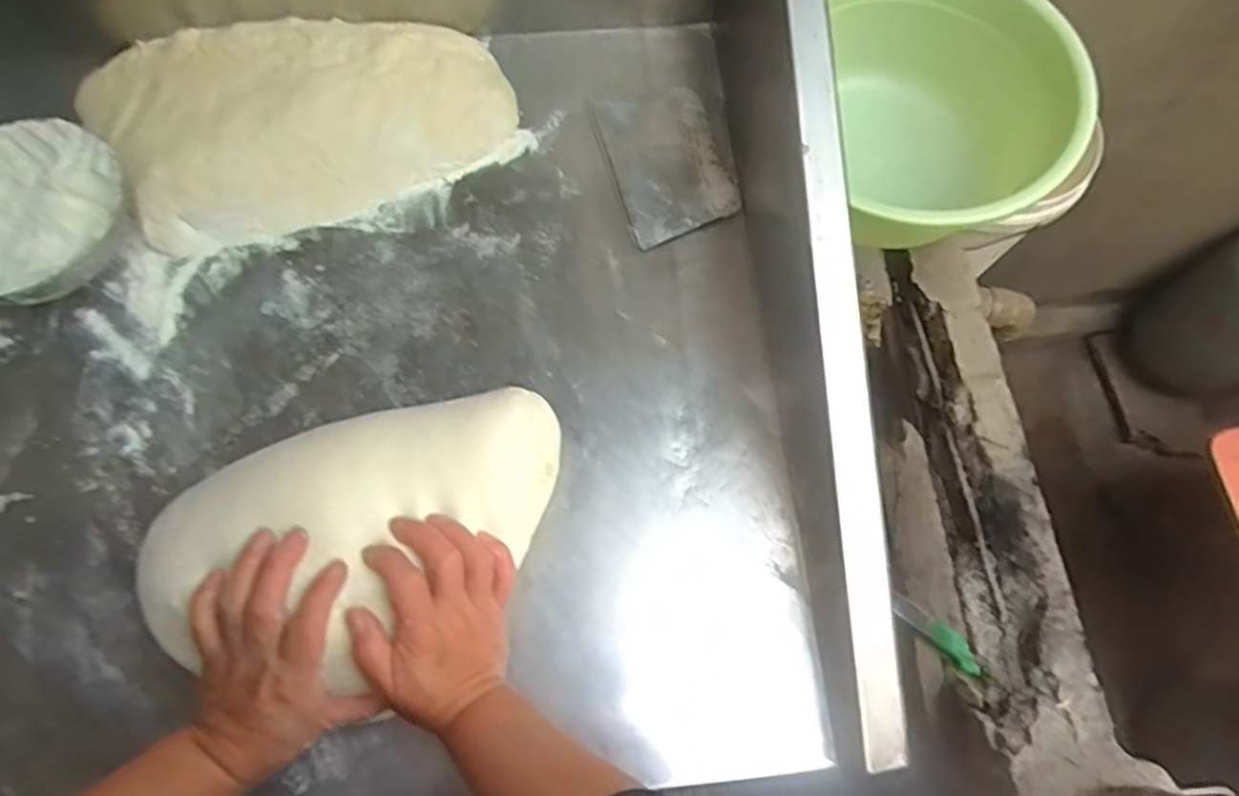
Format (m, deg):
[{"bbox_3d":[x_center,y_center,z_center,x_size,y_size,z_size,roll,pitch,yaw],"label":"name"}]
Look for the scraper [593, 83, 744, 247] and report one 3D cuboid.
[{"bbox_3d":[0.046,-0.230,0.701,0.104,0.012,0.160,-17,73,-1],"label":"scraper"}]

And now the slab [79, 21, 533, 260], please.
[{"bbox_3d":[-0.307,-0.268,0.694,0.409,0.048,0.216,-11,70,-5],"label":"slab"}]

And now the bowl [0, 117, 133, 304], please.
[{"bbox_3d":[-0.536,-0.156,0.648,0.186,0.076,0.170,0,70,-1],"label":"bowl"}]

